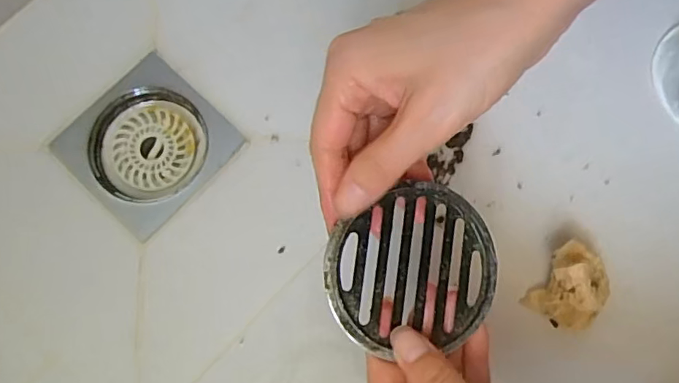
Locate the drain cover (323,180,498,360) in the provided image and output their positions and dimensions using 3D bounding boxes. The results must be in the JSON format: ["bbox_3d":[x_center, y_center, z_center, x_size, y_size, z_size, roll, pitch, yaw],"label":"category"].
[{"bbox_3d":[0.033,0.033,0.240,0.079,0.006,0.072,0,84,-12],"label":"drain cover"}]

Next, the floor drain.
[{"bbox_3d":[-0.133,-0.033,0.372,0.100,0.018,0.098,43,81,9],"label":"floor drain"}]

